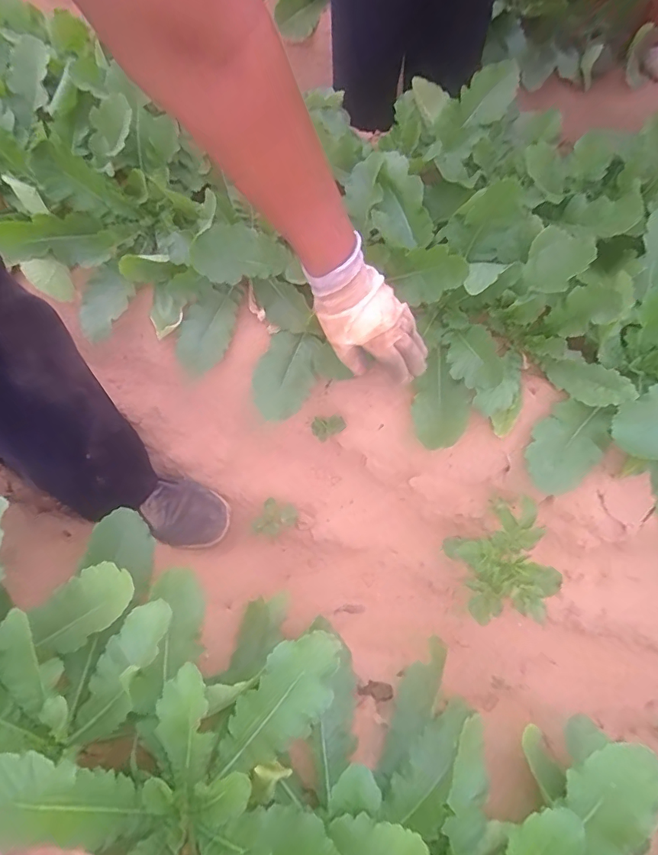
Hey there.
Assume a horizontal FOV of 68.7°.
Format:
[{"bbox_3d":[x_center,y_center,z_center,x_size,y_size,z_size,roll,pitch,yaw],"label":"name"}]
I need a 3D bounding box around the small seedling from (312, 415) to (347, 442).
[{"bbox_3d":[-0.002,-0.003,0.656,0.041,0.031,0.032,-16,68,-5],"label":"small seedling"}]

